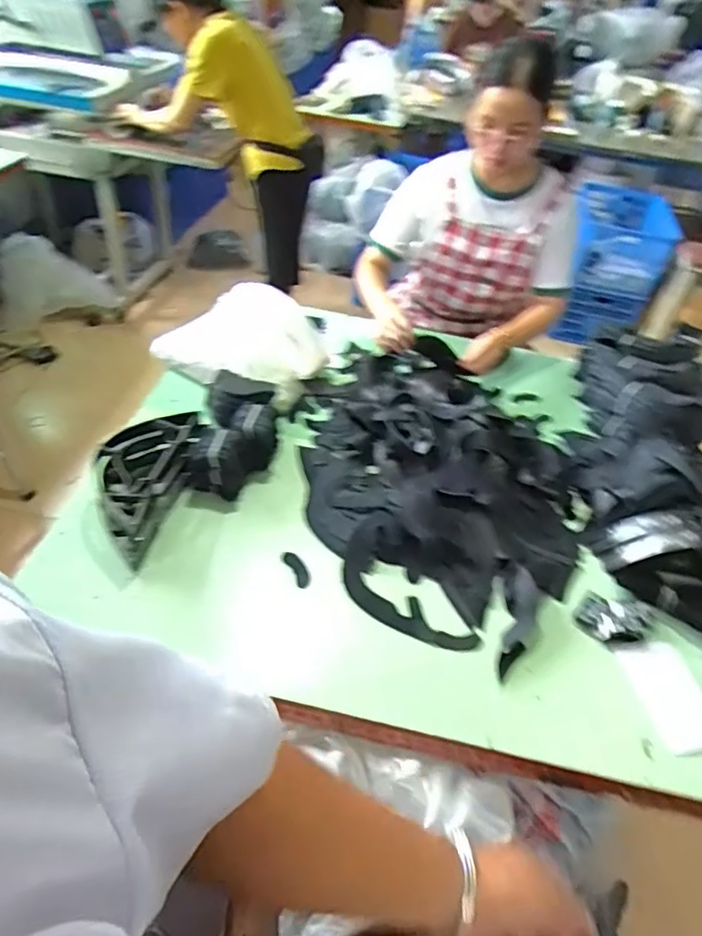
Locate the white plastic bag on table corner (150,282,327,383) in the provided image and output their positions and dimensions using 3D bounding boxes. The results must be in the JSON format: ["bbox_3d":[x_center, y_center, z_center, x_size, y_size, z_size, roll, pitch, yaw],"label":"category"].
[{"bbox_3d":[-0.236,-0.276,1.297,0.341,0.152,0.269,-29,56,-23],"label":"white plastic bag on table corner"}]

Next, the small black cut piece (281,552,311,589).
[{"bbox_3d":[-0.086,0.161,0.948,0.025,0.005,0.067,-30,67,-12],"label":"small black cut piece"}]

